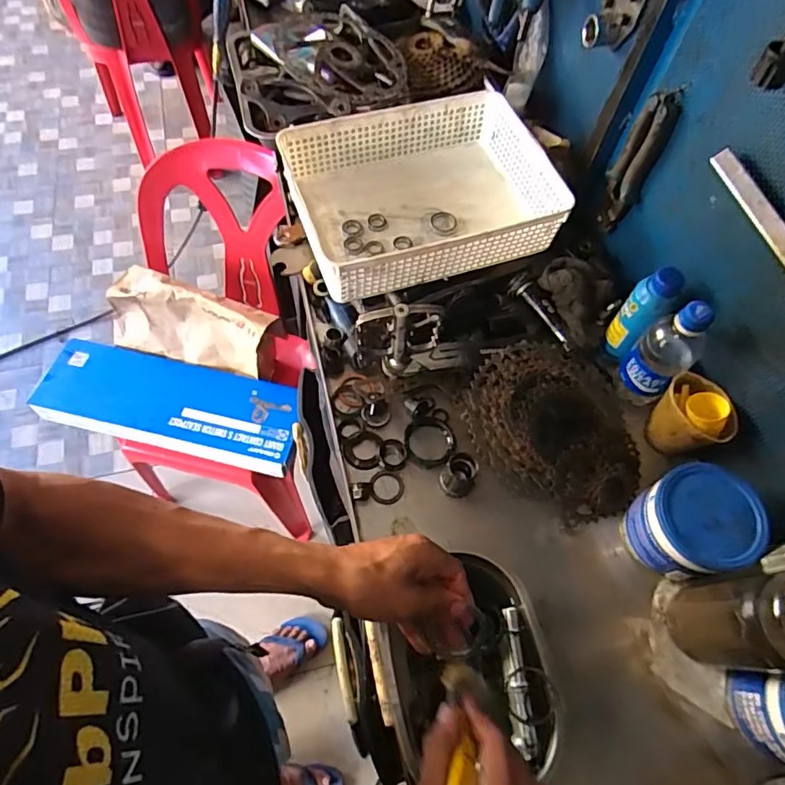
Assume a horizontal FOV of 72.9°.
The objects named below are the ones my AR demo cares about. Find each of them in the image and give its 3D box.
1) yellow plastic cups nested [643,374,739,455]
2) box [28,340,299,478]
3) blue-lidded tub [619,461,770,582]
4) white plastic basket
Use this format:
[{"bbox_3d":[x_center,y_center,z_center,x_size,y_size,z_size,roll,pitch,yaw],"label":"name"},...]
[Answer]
[{"bbox_3d":[0.338,0.029,0.607,0.067,0.106,0.063,2,61,-3],"label":"yellow plastic cups nested"},{"bbox_3d":[-0.432,0.019,1.041,0.507,0.059,0.180,13,62,3],"label":"box"},{"bbox_3d":[0.308,0.137,0.555,0.102,0.102,0.098,2,61,-3],"label":"blue-lidded tub"},{"bbox_3d":[0.042,-0.266,0.718,0.329,0.087,0.247,-14,63,-11],"label":"white plastic basket"}]

